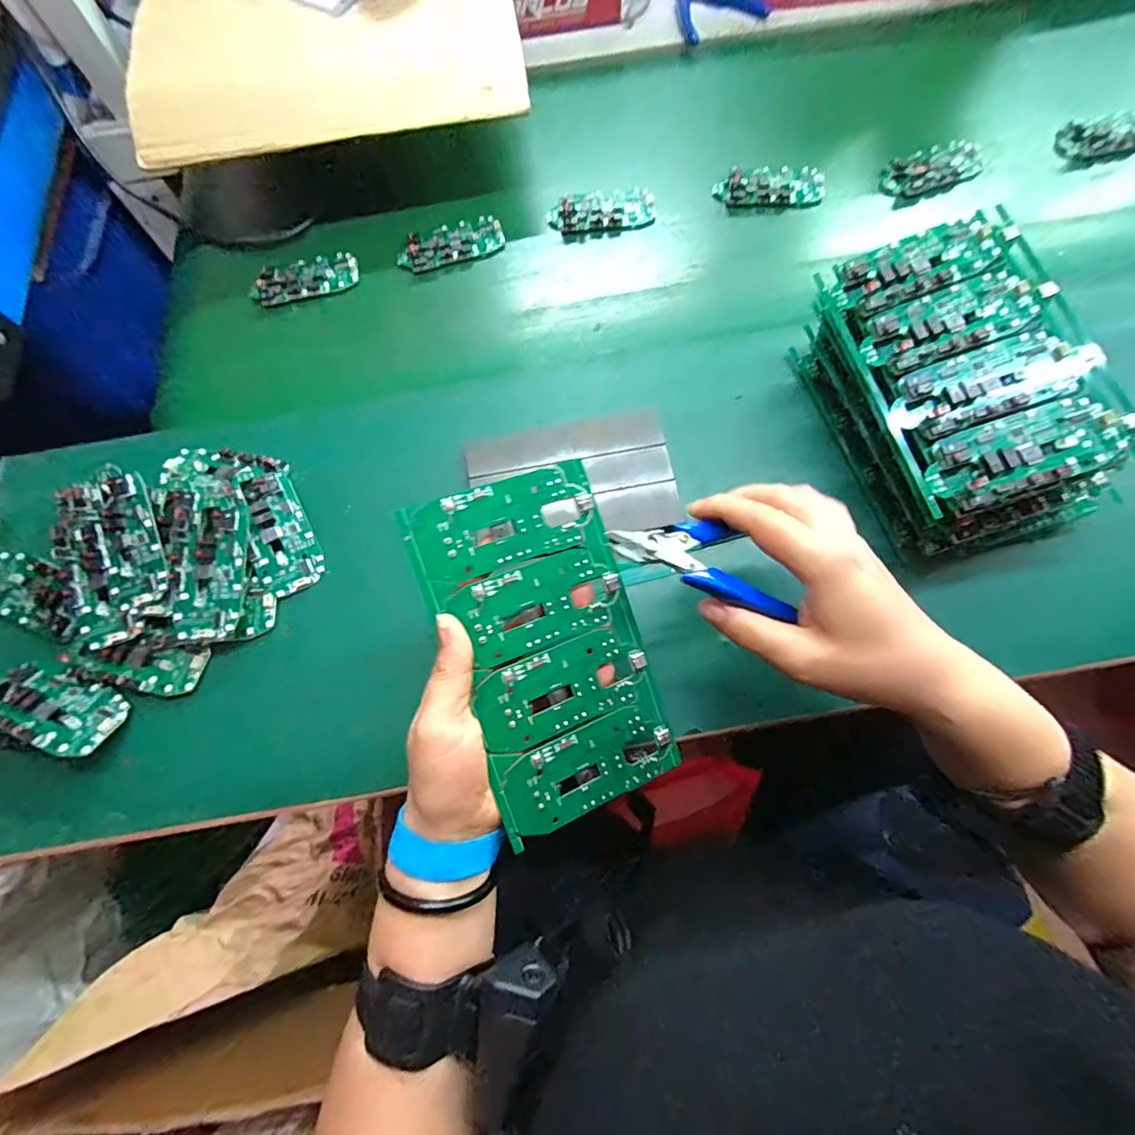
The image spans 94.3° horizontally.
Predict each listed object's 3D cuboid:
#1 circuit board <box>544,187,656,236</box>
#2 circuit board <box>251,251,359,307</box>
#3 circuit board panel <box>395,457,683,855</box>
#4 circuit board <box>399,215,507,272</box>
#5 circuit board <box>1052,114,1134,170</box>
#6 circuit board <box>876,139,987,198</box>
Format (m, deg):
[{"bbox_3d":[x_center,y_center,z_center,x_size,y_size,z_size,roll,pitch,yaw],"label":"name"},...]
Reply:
[{"bbox_3d":[0.032,-0.338,0.499,0.099,0.014,0.045,-3,71,1],"label":"circuit board"},{"bbox_3d":[-0.240,-0.266,0.482,0.092,0.008,0.047,-21,71,-5],"label":"circuit board"},{"bbox_3d":[-0.009,0.043,0.291,0.104,0.004,0.187,-20,93,-20],"label":"circuit board panel"},{"bbox_3d":[-0.109,-0.301,0.491,0.098,0.014,0.044,-23,72,-6],"label":"circuit board"},{"bbox_3d":[0.521,-0.412,0.509,0.089,0.025,0.040,-5,71,1],"label":"circuit board"},{"bbox_3d":[0.345,-0.379,0.499,0.096,0.018,0.046,-15,71,-3],"label":"circuit board"}]

